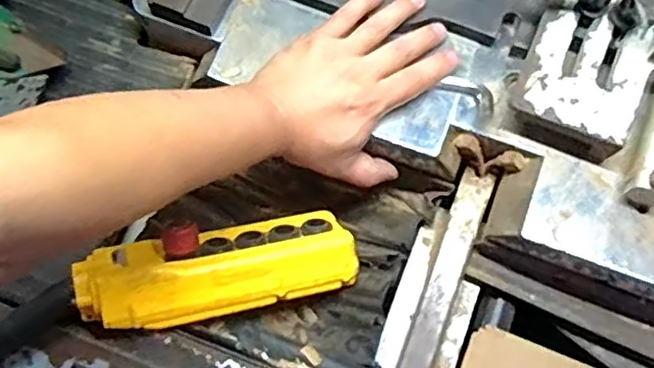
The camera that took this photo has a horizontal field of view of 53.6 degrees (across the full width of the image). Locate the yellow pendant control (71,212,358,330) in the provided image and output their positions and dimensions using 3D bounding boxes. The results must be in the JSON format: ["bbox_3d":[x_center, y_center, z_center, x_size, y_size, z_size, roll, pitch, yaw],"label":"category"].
[{"bbox_3d":[-0.089,0.071,0.551,0.233,0.053,0.078,-7,72,-20],"label":"yellow pendant control"}]

